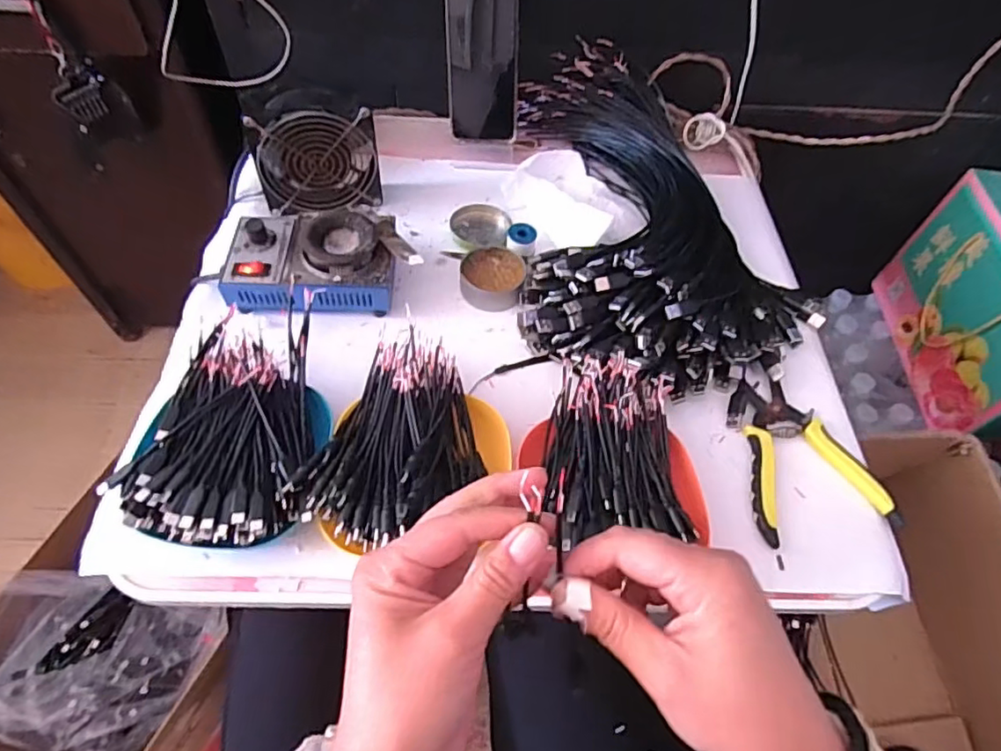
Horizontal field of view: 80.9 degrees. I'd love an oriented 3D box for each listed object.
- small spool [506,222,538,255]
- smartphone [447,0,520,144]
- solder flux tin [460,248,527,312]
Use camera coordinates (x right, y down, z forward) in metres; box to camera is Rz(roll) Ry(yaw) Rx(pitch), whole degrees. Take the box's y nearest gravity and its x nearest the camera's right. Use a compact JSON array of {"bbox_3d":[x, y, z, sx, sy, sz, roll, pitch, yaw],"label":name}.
[{"bbox_3d":[0.022,-0.141,0.609,0.030,0.020,0.027,10,57,3],"label":"small spool"},{"bbox_3d":[-0.019,-0.347,0.653,0.077,0.167,0.015,2,38,0],"label":"smartphone"},{"bbox_3d":[-0.007,-0.096,0.582,0.061,0.024,0.063,2,57,-3],"label":"solder flux tin"}]

